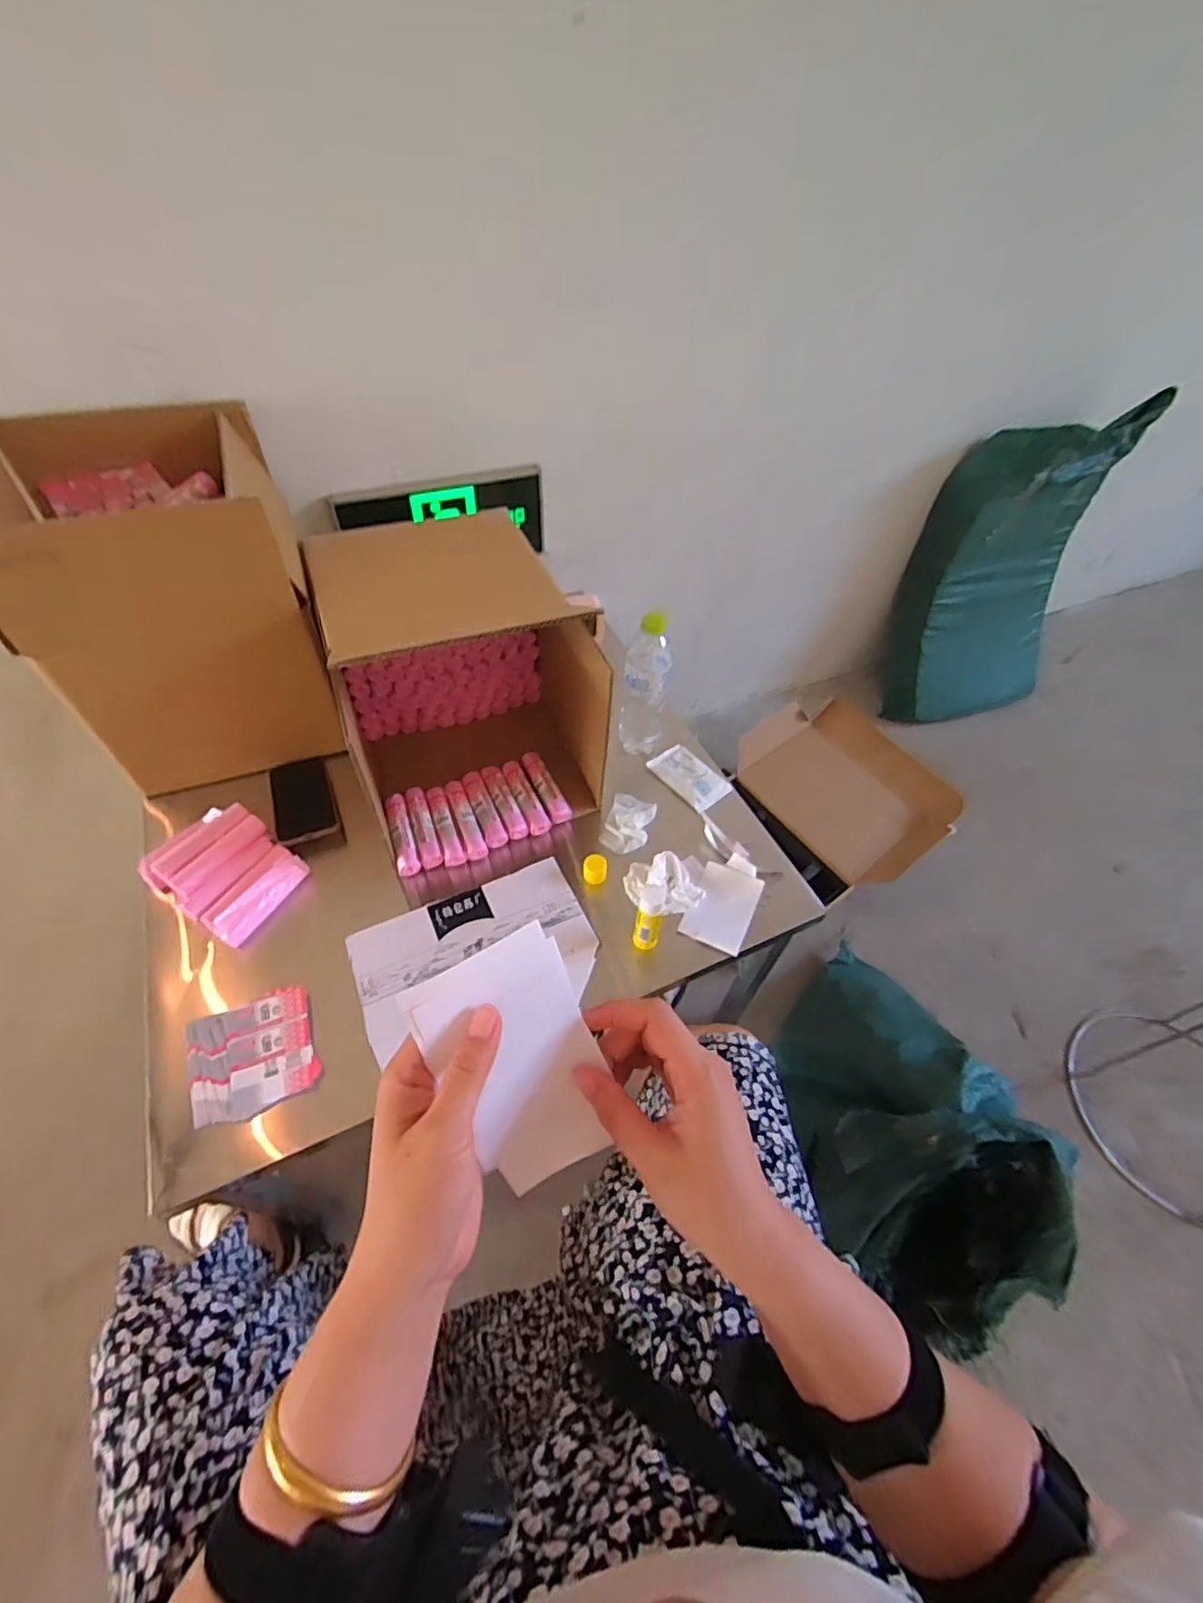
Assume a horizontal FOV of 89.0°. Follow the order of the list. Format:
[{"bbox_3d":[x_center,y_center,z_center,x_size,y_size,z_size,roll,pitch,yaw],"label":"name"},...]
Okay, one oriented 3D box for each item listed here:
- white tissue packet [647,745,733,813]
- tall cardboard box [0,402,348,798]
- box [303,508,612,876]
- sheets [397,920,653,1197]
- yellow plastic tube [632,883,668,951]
[{"bbox_3d":[0.136,-0.040,0.934,0.076,0.009,0.120,-29,58,-24],"label":"white tissue packet"},{"bbox_3d":[-0.550,-0.261,0.812,0.301,0.353,0.305,-19,54,-18],"label":"tall cardboard box"},{"bbox_3d":[-0.197,-0.144,0.860,0.296,0.310,0.382,-19,54,-18],"label":"box"},{"bbox_3d":[-0.036,0.142,0.331,0.088,0.149,0.011,-26,21,-19],"label":"sheets"},{"bbox_3d":[0.056,0.138,0.723,0.030,0.108,0.029,2,51,-2],"label":"yellow plastic tube"}]

